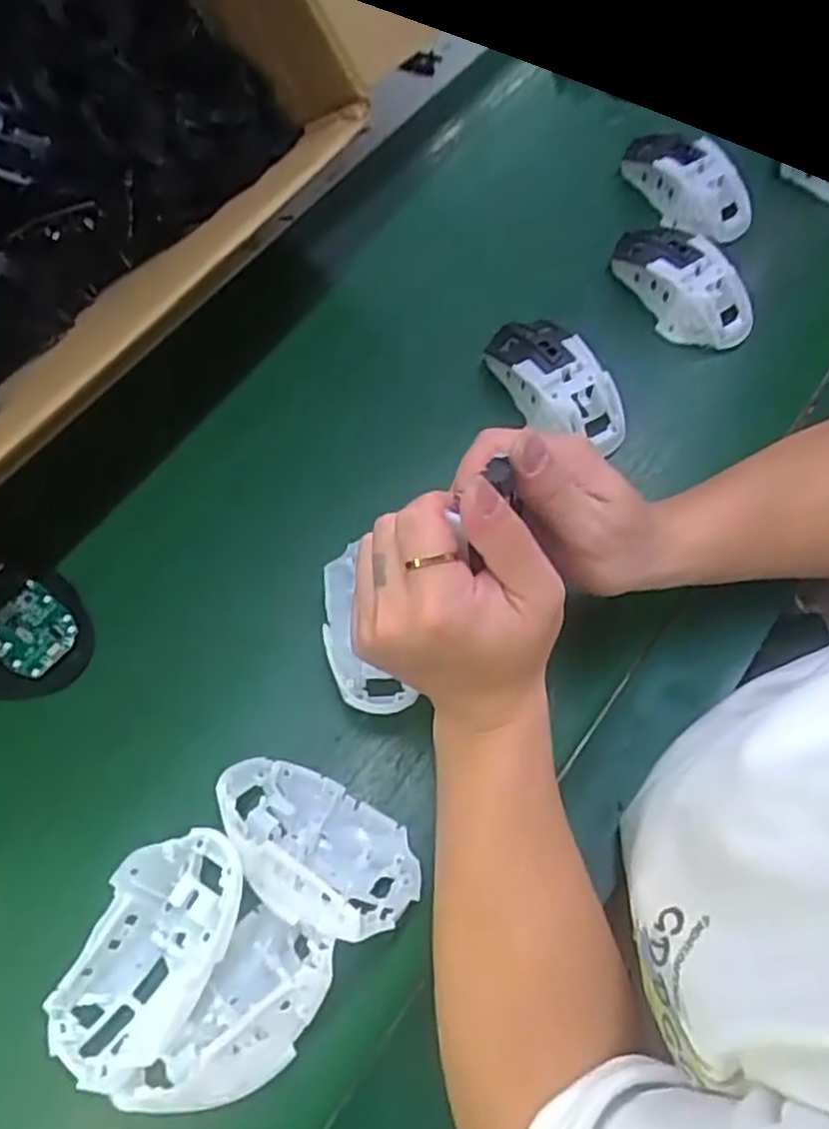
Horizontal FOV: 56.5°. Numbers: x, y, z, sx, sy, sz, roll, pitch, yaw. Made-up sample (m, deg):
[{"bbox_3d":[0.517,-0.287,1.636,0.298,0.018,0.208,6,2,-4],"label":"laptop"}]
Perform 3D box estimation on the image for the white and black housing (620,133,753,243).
[{"bbox_3d":[0.206,-0.291,0.595,0.112,0.046,0.056,40,71,16],"label":"white and black housing"}]

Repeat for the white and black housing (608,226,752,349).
[{"bbox_3d":[0.194,-0.202,0.555,0.058,0.034,0.106,-34,70,-15],"label":"white and black housing"}]

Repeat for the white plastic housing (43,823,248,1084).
[{"bbox_3d":[-0.128,0.193,0.390,0.065,0.045,0.113,21,67,8],"label":"white plastic housing"}]

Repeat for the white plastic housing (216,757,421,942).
[{"bbox_3d":[-0.052,0.147,0.401,0.111,0.034,0.068,33,26,21],"label":"white plastic housing"}]

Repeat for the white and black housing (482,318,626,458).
[{"bbox_3d":[0.097,-0.125,0.523,0.060,0.035,0.107,-25,68,-12],"label":"white and black housing"}]

